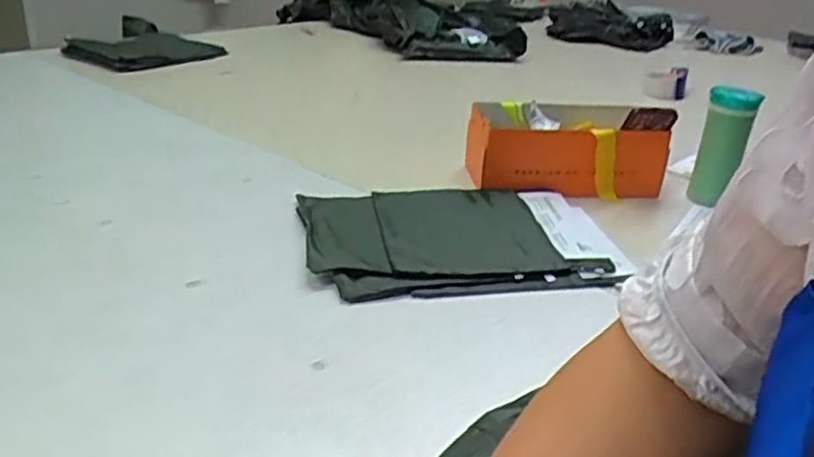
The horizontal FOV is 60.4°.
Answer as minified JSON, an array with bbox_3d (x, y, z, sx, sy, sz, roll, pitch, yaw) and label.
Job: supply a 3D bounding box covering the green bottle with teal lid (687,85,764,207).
[{"bbox_3d":[0.556,-0.146,1.226,0.090,0.192,0.081,8,25,8],"label":"green bottle with teal lid"}]

